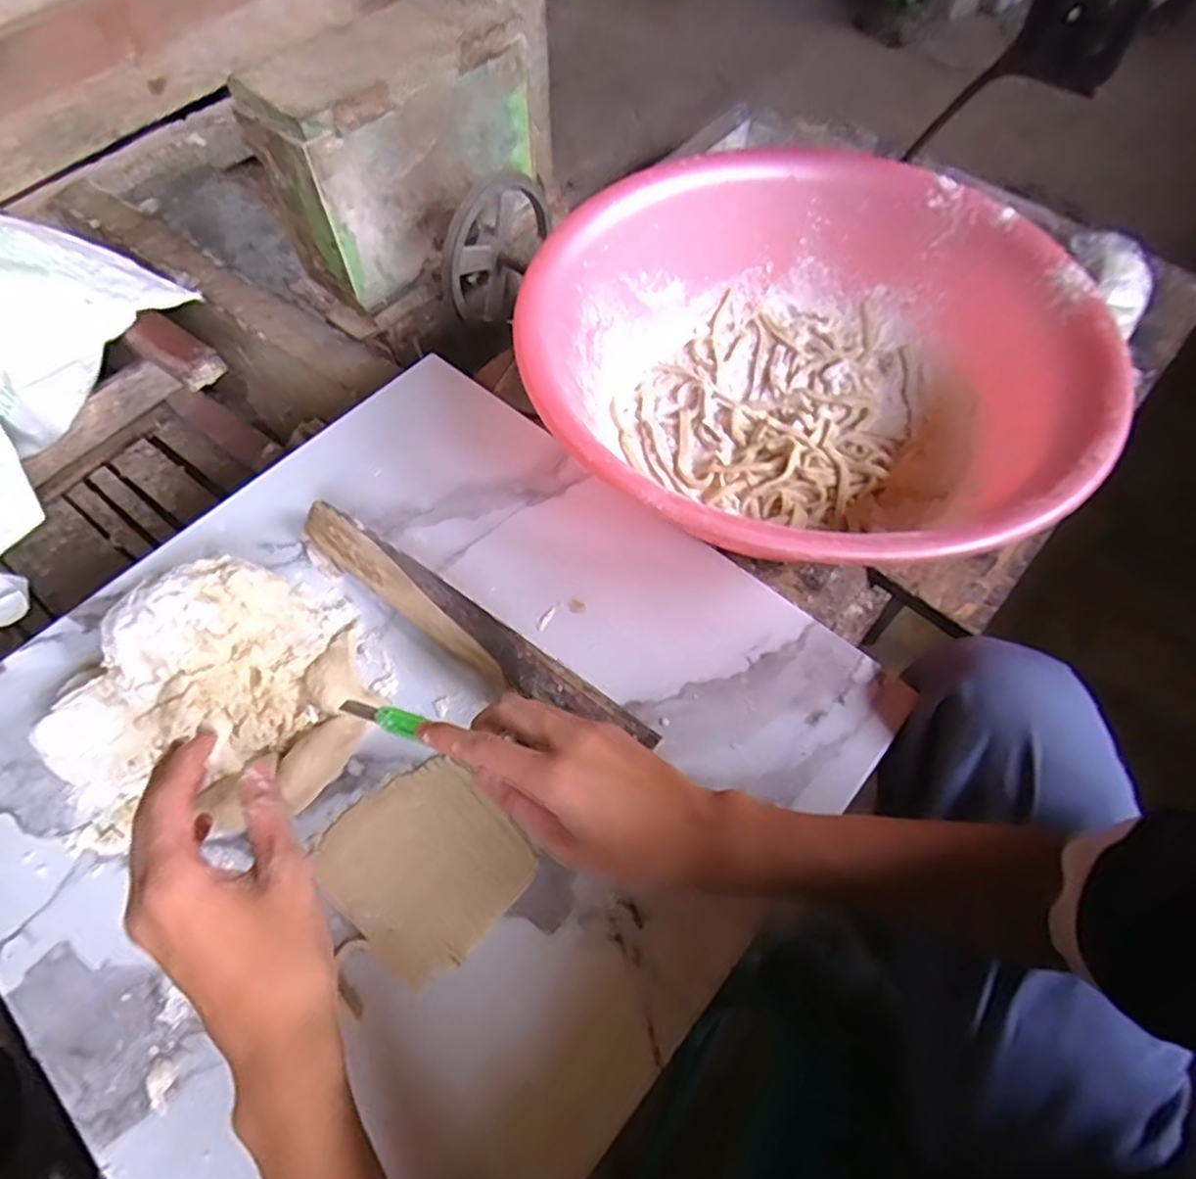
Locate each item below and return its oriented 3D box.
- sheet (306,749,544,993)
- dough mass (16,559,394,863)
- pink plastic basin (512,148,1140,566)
[{"bbox_3d":[-0.103,0.160,0.393,0.108,0.004,0.097,39,69,18],"label":"sheet"},{"bbox_3d":[-0.242,0.073,0.417,0.168,0.054,0.189,26,66,13],"label":"dough mass"},{"bbox_3d":[0.162,-0.175,0.524,0.403,0.136,0.396,0,63,0],"label":"pink plastic basin"}]

